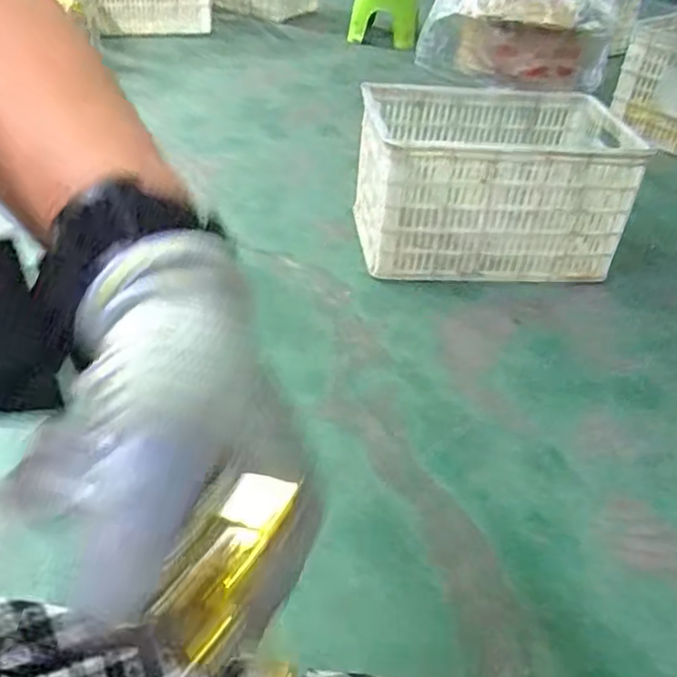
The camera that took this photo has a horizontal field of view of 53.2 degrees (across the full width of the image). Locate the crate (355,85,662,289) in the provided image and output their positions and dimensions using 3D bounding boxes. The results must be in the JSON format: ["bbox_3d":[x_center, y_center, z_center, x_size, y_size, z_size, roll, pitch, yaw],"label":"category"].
[{"bbox_3d":[0.280,-0.283,1.269,0.466,0.261,0.293,5,37,-2],"label":"crate"}]

